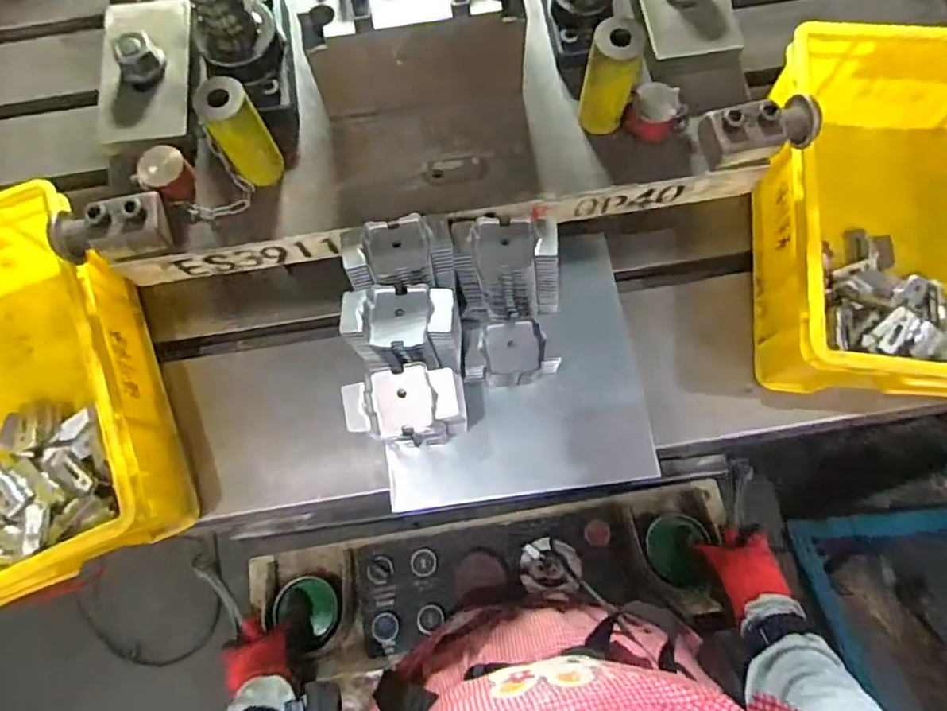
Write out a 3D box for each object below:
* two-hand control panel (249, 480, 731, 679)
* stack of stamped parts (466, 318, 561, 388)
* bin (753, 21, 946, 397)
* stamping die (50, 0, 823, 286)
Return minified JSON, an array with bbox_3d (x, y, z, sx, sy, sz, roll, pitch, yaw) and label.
[{"bbox_3d":[0.022,0.254,0.701,0.534,0.075,0.137,-10,75,-1],"label":"two-hand control panel"},{"bbox_3d":[0.038,0.000,0.605,0.094,0.048,0.059,-7,74,-1],"label":"stack of stamped parts"},{"bbox_3d":[0.425,-0.126,0.610,0.266,0.156,0.346,5,75,2],"label":"bin"},{"bbox_3d":[-0.050,-0.289,0.520,0.638,0.201,0.322,-8,74,-1],"label":"stamping die"}]

